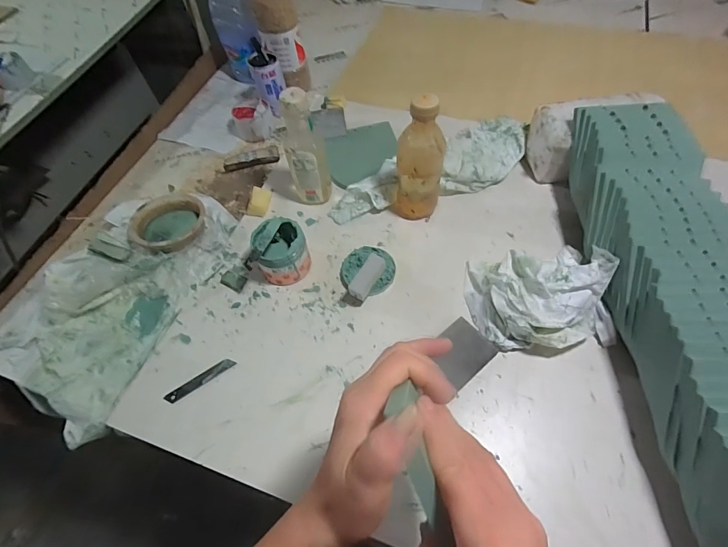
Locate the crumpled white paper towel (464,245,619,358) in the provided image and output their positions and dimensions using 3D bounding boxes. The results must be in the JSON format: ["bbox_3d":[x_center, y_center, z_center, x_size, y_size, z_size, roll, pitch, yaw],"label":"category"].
[{"bbox_3d":[0.242,0.025,0.541,0.181,0.090,0.150,-2,58,4],"label":"crumpled white paper towel"}]

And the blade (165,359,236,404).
[{"bbox_3d":[-0.229,0.148,0.548,0.099,0.004,0.018,-33,61,-15],"label":"blade"}]

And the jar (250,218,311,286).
[{"bbox_3d":[-0.128,-0.033,0.614,0.075,0.075,0.079,-2,58,4],"label":"jar"}]

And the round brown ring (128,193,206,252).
[{"bbox_3d":[-0.344,-0.092,0.692,0.107,0.029,0.124,30,65,21],"label":"round brown ring"}]

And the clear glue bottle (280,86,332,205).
[{"bbox_3d":[-0.097,-0.192,0.634,0.063,0.202,0.049,4,58,7],"label":"clear glue bottle"}]

